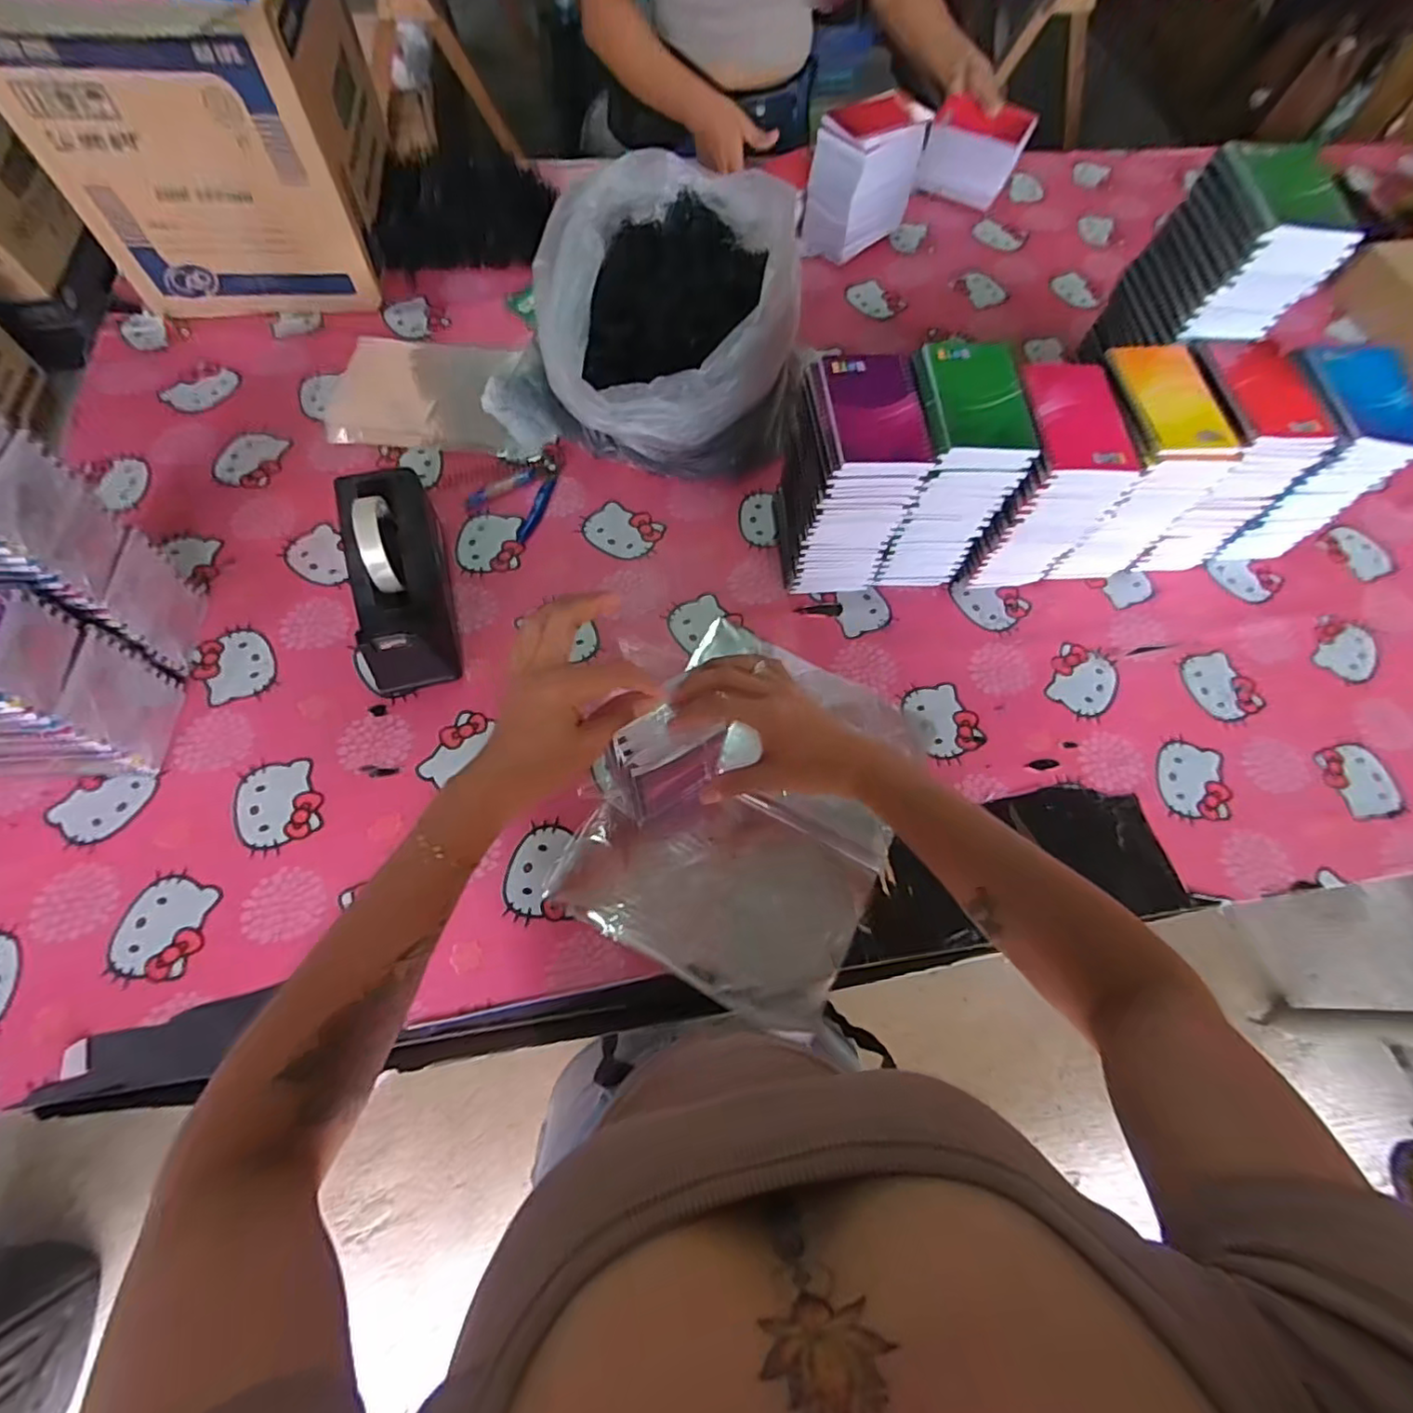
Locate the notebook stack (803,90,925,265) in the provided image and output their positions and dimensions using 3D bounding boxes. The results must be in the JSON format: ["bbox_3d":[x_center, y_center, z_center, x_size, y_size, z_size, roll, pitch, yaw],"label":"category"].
[{"bbox_3d":[0.219,-0.743,0.892,0.097,0.158,0.171,38,69,14],"label":"notebook stack"}]

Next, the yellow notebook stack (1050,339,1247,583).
[{"bbox_3d":[0.426,-0.241,0.664,0.106,0.192,0.142,-5,66,-5],"label":"yellow notebook stack"}]

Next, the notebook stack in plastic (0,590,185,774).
[{"bbox_3d":[-0.558,-0.006,0.508,0.137,0.171,0.101,-6,66,-5],"label":"notebook stack in plastic"}]

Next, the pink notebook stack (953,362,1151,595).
[{"bbox_3d":[0.339,-0.224,0.652,0.104,0.194,0.136,6,65,0],"label":"pink notebook stack"}]

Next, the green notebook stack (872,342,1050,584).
[{"bbox_3d":[0.237,-0.234,0.648,0.101,0.198,0.135,-1,65,-3],"label":"green notebook stack"}]

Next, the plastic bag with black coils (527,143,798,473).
[{"bbox_3d":[-0.043,-0.462,0.752,0.292,0.181,0.358,3,65,-1],"label":"plastic bag with black coils"}]

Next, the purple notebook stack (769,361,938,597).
[{"bbox_3d":[0.138,-0.219,0.629,0.099,0.199,0.129,-4,65,-4],"label":"purple notebook stack"}]

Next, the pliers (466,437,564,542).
[{"bbox_3d":[-0.202,-0.257,0.727,0.077,0.011,0.137,28,67,10],"label":"pliers"}]

